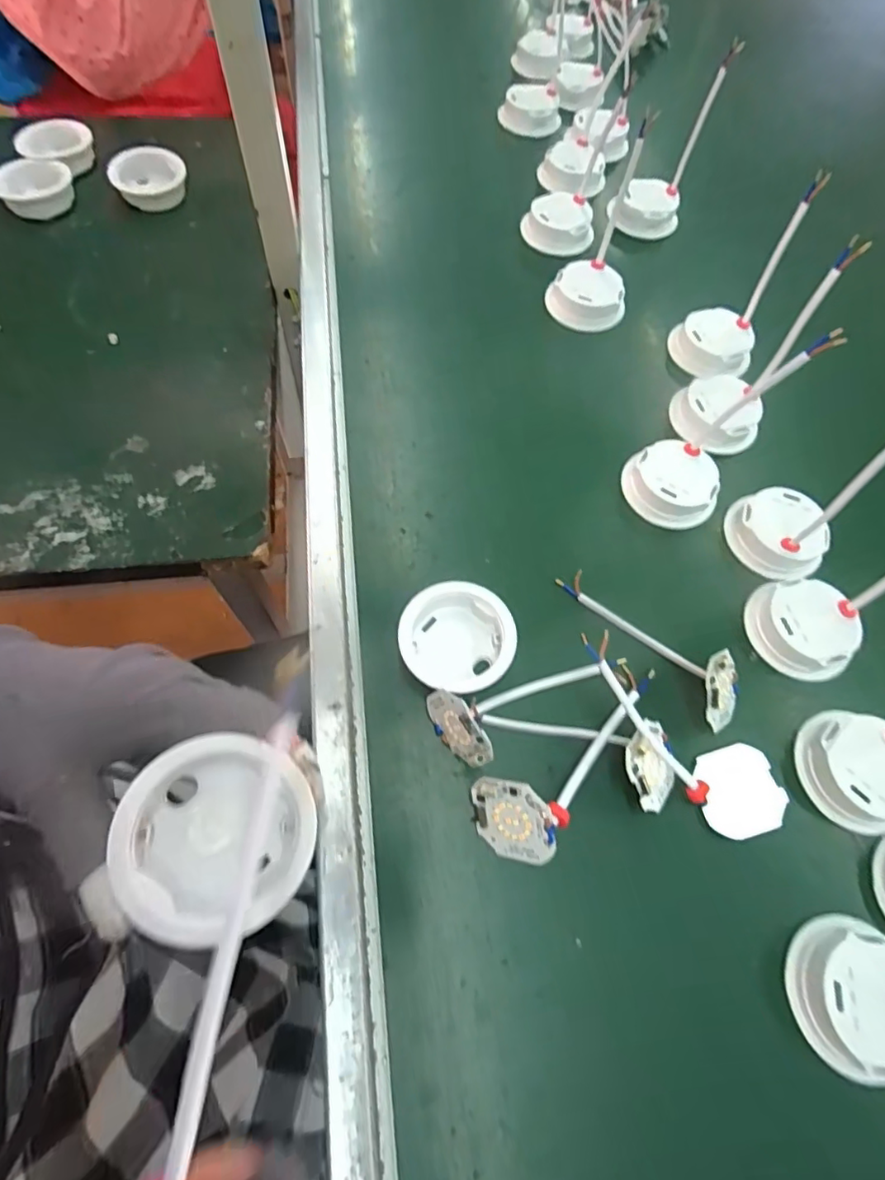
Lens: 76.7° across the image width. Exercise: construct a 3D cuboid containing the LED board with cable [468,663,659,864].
[{"bbox_3d":[0.074,0.086,0.326,0.055,0.045,0.147,35,67,15],"label":"LED board with cable"}]

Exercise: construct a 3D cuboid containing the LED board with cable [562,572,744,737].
[{"bbox_3d":[0.140,0.026,0.364,0.043,0.034,0.138,-34,69,-18],"label":"LED board with cable"}]

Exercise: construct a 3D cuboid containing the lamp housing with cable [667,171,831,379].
[{"bbox_3d":[0.238,-0.240,0.446,0.069,0.133,0.060,25,64,11],"label":"lamp housing with cable"}]

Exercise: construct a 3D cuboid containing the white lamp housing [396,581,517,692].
[{"bbox_3d":[0.010,0.031,0.360,0.071,0.023,0.068,2,64,-5],"label":"white lamp housing"}]

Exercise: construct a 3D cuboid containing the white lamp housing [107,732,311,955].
[{"bbox_3d":[-0.085,0.097,0.220,0.067,0.037,0.066,-23,66,-12],"label":"white lamp housing"}]

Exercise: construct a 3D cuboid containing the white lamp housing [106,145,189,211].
[{"bbox_3d":[-0.303,-0.424,0.581,0.074,0.034,0.063,-20,65,-12],"label":"white lamp housing"}]

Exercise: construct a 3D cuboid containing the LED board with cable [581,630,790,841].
[{"bbox_3d":[0.134,0.084,0.327,0.150,0.029,0.050,40,68,-7],"label":"LED board with cable"}]

